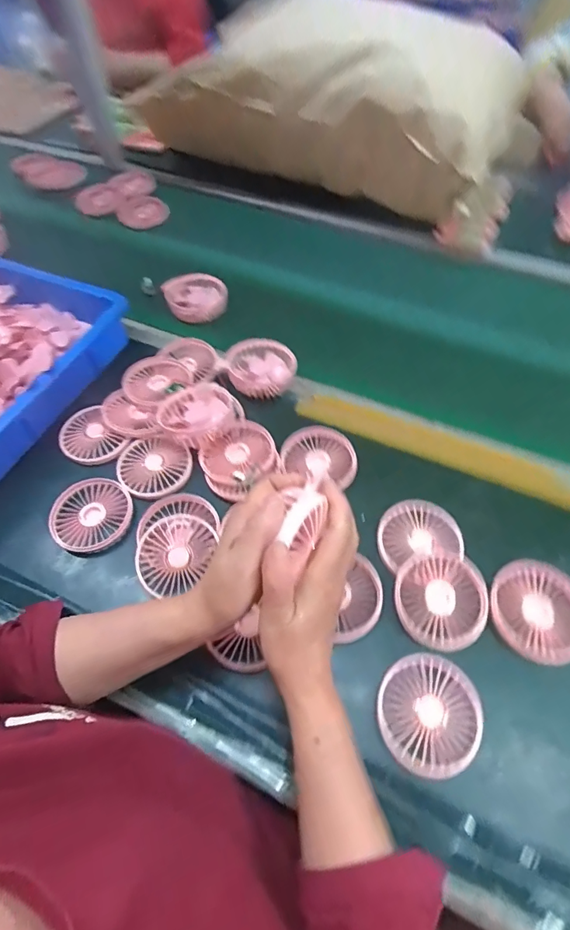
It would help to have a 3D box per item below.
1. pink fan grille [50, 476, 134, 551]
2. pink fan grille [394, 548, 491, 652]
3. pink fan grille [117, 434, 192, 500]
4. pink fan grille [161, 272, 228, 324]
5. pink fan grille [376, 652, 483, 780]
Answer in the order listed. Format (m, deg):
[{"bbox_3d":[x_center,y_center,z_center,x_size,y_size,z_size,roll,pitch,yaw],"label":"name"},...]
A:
[{"bbox_3d":[-0.218,0.056,0.502,0.085,0.011,0.088,0,56,0],"label":"pink fan grille"},{"bbox_3d":[0.155,0.130,0.435,0.087,0.011,0.091,11,57,7],"label":"pink fan grille"},{"bbox_3d":[-0.157,-0.002,0.529,0.083,0.019,0.085,3,56,2],"label":"pink fan grille"},{"bbox_3d":[-0.138,-0.261,0.692,0.091,0.033,0.091,0,56,0],"label":"pink fan grille"},{"bbox_3d":[0.126,0.215,0.387,0.085,0.009,0.094,24,60,14],"label":"pink fan grille"}]

